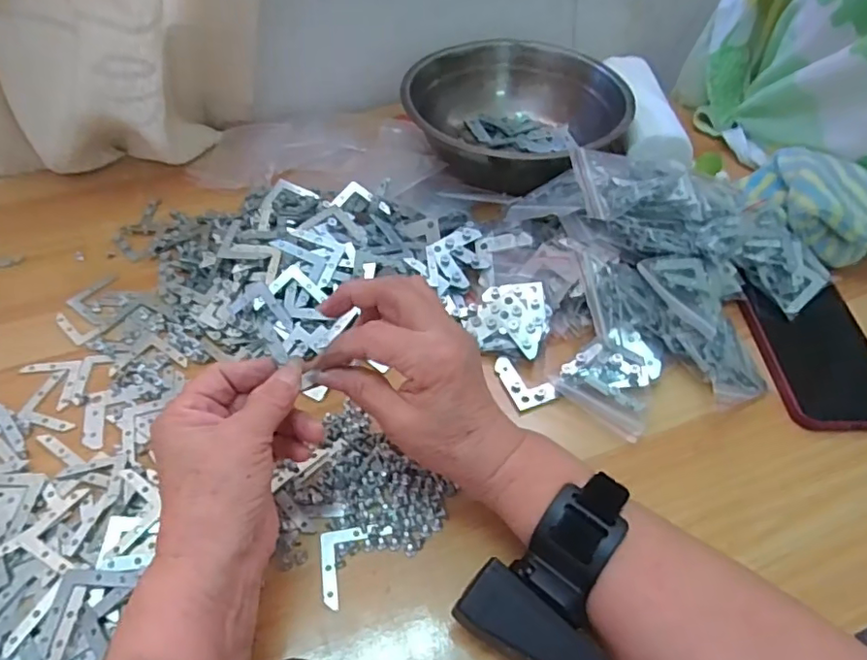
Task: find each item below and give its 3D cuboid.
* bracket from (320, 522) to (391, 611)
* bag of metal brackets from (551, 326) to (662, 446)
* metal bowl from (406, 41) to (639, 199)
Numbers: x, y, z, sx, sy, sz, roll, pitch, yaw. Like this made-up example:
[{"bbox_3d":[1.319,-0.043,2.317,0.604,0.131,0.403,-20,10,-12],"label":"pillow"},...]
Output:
[{"bbox_3d":[-0.043,0.131,0.324,0.040,0.004,0.042,-5,50,-5],"label":"bracket"},{"bbox_3d":[0.130,0.031,0.395,0.074,0.019,0.063,-35,58,-27],"label":"bag of metal brackets"},{"bbox_3d":[0.097,-0.205,0.558,0.190,0.077,0.181,0,49,0],"label":"metal bowl"}]

